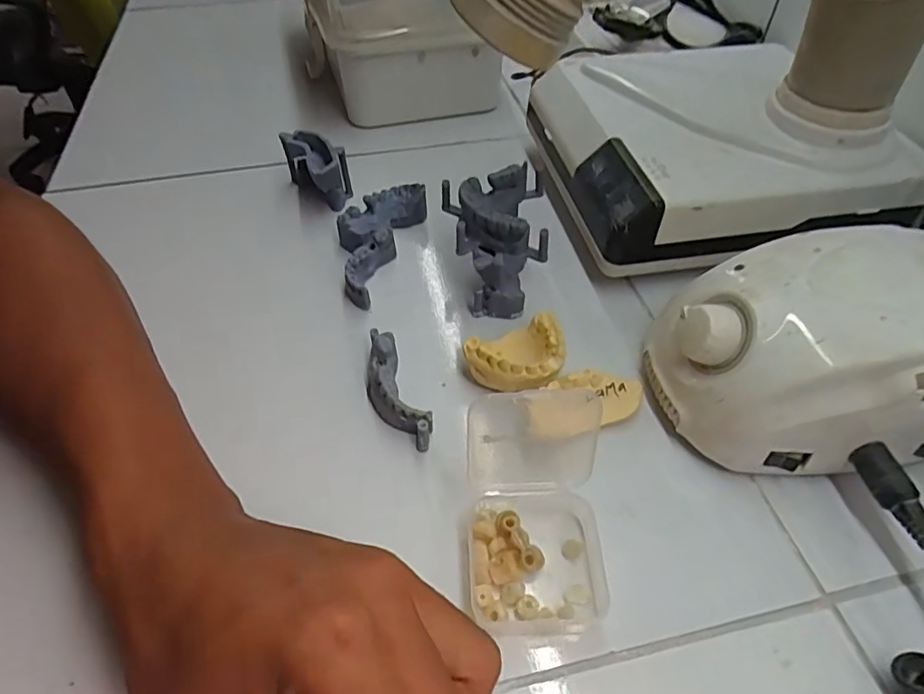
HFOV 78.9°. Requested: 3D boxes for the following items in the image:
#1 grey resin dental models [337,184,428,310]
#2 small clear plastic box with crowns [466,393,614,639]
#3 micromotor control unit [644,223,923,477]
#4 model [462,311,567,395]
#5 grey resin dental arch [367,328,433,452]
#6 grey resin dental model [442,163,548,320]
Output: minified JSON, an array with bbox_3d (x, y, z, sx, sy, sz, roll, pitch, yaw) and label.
[{"bbox_3d":[-0.062,-0.072,0.383,0.044,0.029,0.103,17,51,13],"label":"grey resin dental models"},{"bbox_3d":[0.035,0.071,0.262,0.064,0.026,0.114,3,49,1],"label":"small clear plastic box with crowns"},{"bbox_3d":[0.170,0.002,0.275,0.139,0.079,0.097,-2,50,-3],"label":"micromotor control unit"},{"bbox_3d":[0.031,0.007,0.308,0.055,0.024,0.043,-23,54,-19],"label":"model"},{"bbox_3d":[-0.037,0.023,0.299,0.023,0.017,0.071,-19,53,-17],"label":"grey resin dental arch"},{"bbox_3d":[0.018,-0.065,0.346,0.058,0.063,0.065,1,49,0],"label":"grey resin dental model"}]

